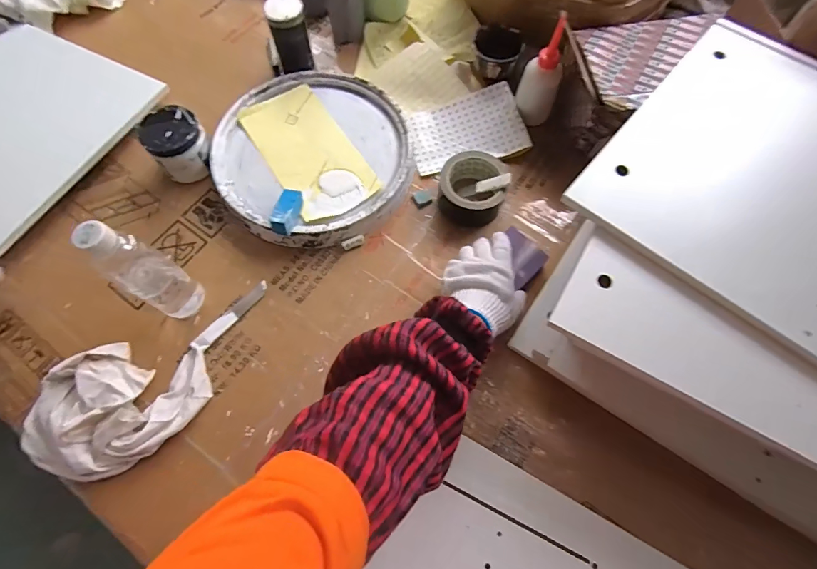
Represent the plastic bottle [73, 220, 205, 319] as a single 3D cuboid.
[{"bbox_3d":[-0.310,-0.016,0.484,0.062,0.189,0.055,31,71,10],"label":"plastic bottle"}]

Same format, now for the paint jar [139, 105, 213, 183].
[{"bbox_3d":[-0.339,-0.203,0.617,0.086,0.077,0.084,-36,74,-14],"label":"paint jar"}]

